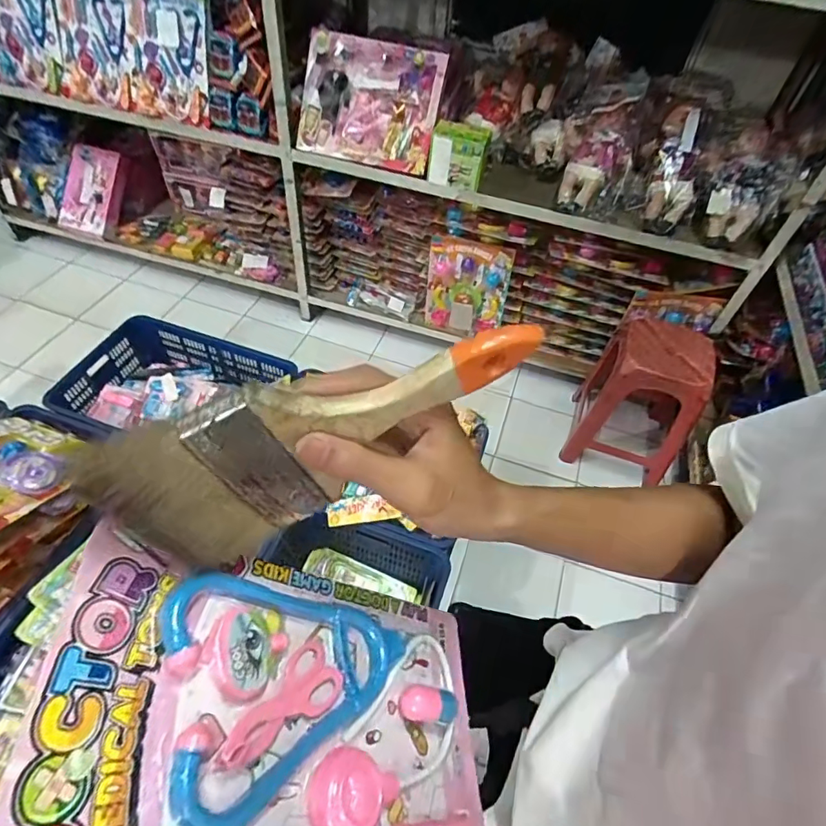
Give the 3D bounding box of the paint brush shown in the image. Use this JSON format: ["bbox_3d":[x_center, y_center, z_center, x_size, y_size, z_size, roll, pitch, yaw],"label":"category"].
[{"bbox_3d":[-0.037,0.011,0.249,0.209,0.106,0.024,-25,57,-6],"label":"paint brush"}]

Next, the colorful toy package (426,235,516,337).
[{"bbox_3d":[0.190,-0.439,1.809,0.300,0.372,0.052,19,52,9],"label":"colorful toy package"}]

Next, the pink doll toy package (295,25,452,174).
[{"bbox_3d":[-0.138,-0.919,1.472,0.404,0.307,0.083,18,32,9],"label":"pink doll toy package"}]

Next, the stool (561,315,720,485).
[{"bbox_3d":[0.743,-0.064,1.659,0.333,0.454,0.346,18,52,9],"label":"stool"}]

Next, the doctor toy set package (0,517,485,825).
[{"bbox_3d":[-0.051,0.187,0.267,0.273,0.021,0.200,32,36,-37],"label":"doctor toy set package"}]

